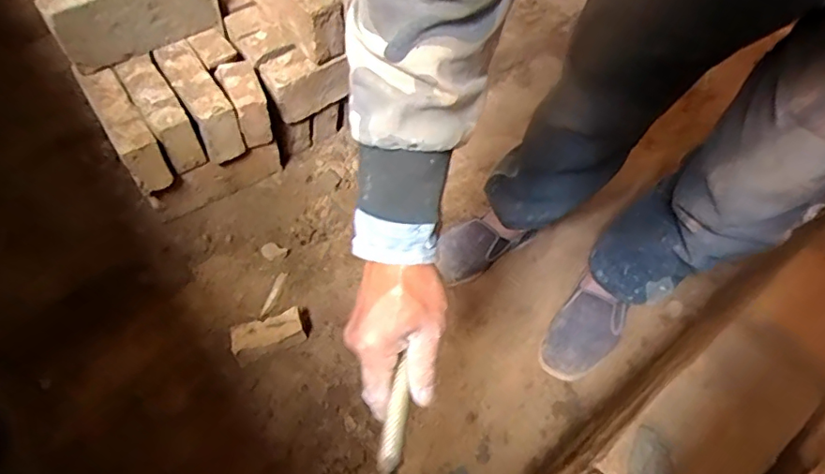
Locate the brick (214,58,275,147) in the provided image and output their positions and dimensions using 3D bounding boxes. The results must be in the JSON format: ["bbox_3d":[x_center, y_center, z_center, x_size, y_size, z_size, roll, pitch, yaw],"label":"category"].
[{"bbox_3d":[-0.282,-0.227,0.920,0.057,0.100,0.107,-24,63,-17],"label":"brick"}]

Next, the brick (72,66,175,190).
[{"bbox_3d":[-0.463,-0.173,0.871,0.056,0.098,0.195,-31,65,-20],"label":"brick"}]

